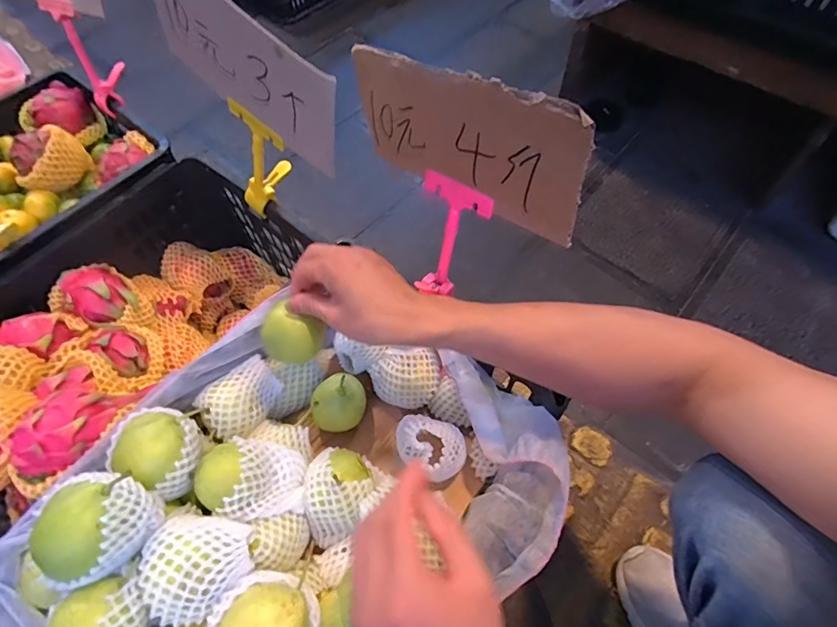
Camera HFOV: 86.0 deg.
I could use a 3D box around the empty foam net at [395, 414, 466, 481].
[{"bbox_3d":[0.012,0.139,0.465,0.073,0.062,0.054,10,61,6],"label":"empty foam net"}]

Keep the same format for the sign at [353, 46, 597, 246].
[{"bbox_3d":[0.037,-0.154,0.400,0.237,0.115,0.004,32,60,28],"label":"sign"}]

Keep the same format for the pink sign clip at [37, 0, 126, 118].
[{"bbox_3d":[-0.511,-0.397,0.696,0.056,0.148,0.070,-12,61,-7],"label":"pink sign clip"}]

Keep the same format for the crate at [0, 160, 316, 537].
[{"bbox_3d":[-0.388,0.023,0.629,0.294,0.262,0.462,31,65,17],"label":"crate"}]

